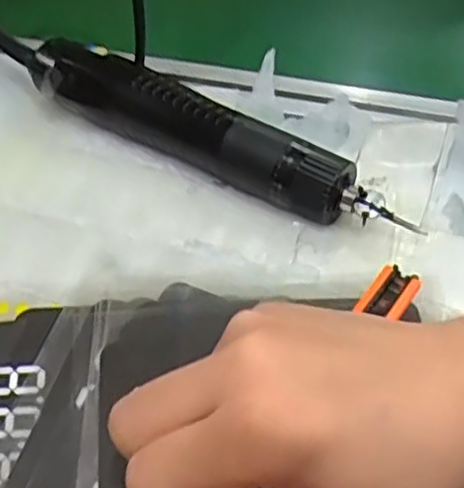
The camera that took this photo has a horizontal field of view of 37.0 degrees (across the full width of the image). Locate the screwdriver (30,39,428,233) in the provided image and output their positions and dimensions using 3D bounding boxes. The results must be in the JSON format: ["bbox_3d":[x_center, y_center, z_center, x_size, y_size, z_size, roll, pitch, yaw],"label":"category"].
[{"bbox_3d":[-0.016,-0.060,0.361,0.219,0.037,0.032,24,50,24],"label":"screwdriver"}]

